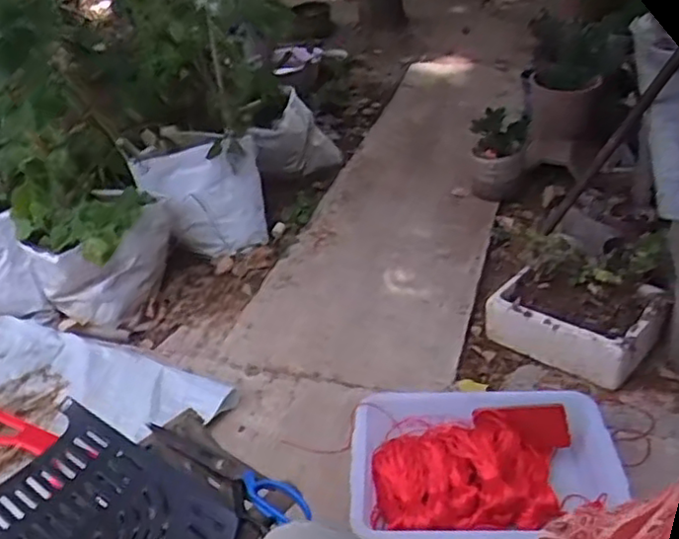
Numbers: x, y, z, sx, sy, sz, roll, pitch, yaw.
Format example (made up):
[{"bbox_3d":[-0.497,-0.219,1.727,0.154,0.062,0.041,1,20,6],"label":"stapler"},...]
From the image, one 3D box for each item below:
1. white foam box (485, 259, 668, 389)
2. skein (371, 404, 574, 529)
[{"bbox_3d":[0.481,0.103,1.371,0.321,0.105,0.205,18,43,31],"label":"white foam box"},{"bbox_3d":[0.220,0.328,1.095,0.326,0.102,0.210,-2,34,7],"label":"skein"}]

